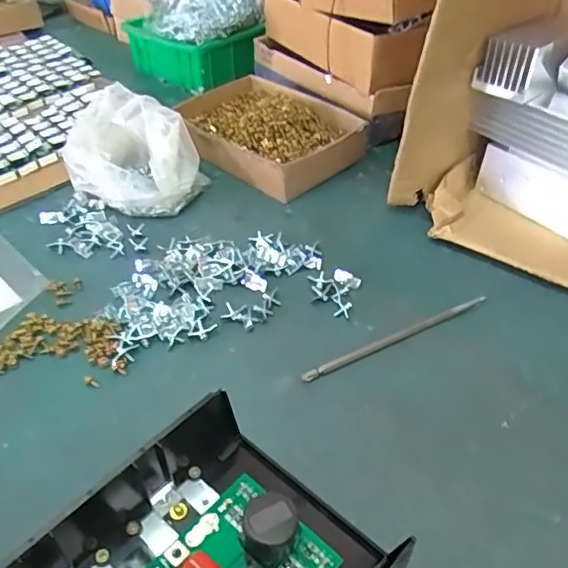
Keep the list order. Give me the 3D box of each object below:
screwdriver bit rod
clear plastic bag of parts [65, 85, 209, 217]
[{"bbox_3d":[0.098,0.044,0.485,0.185,0.004,0.010,-20,46,-19],"label":"screwdriver bit rod"},{"bbox_3d":[-0.185,-0.161,0.659,0.134,0.076,0.204,-20,46,-19],"label":"clear plastic bag of parts"}]

